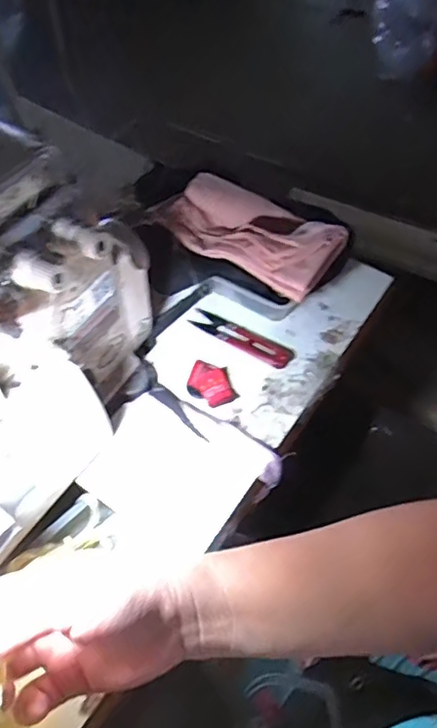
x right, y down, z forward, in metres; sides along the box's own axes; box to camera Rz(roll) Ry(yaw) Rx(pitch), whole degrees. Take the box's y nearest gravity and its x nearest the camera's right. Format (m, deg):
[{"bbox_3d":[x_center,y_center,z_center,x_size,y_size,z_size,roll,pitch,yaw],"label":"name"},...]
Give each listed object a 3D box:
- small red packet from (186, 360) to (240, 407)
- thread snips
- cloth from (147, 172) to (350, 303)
[{"bbox_3d":[-0.008,0.015,0.495,0.038,0.004,0.047,-16,58,-10],"label":"small red packet"},{"bbox_3d":[0.021,-0.027,0.522,0.102,0.004,0.029,29,62,19],"label":"thread snips"},{"bbox_3d":[0.030,-0.129,0.532,0.164,0.030,0.087,31,62,20],"label":"cloth"}]

